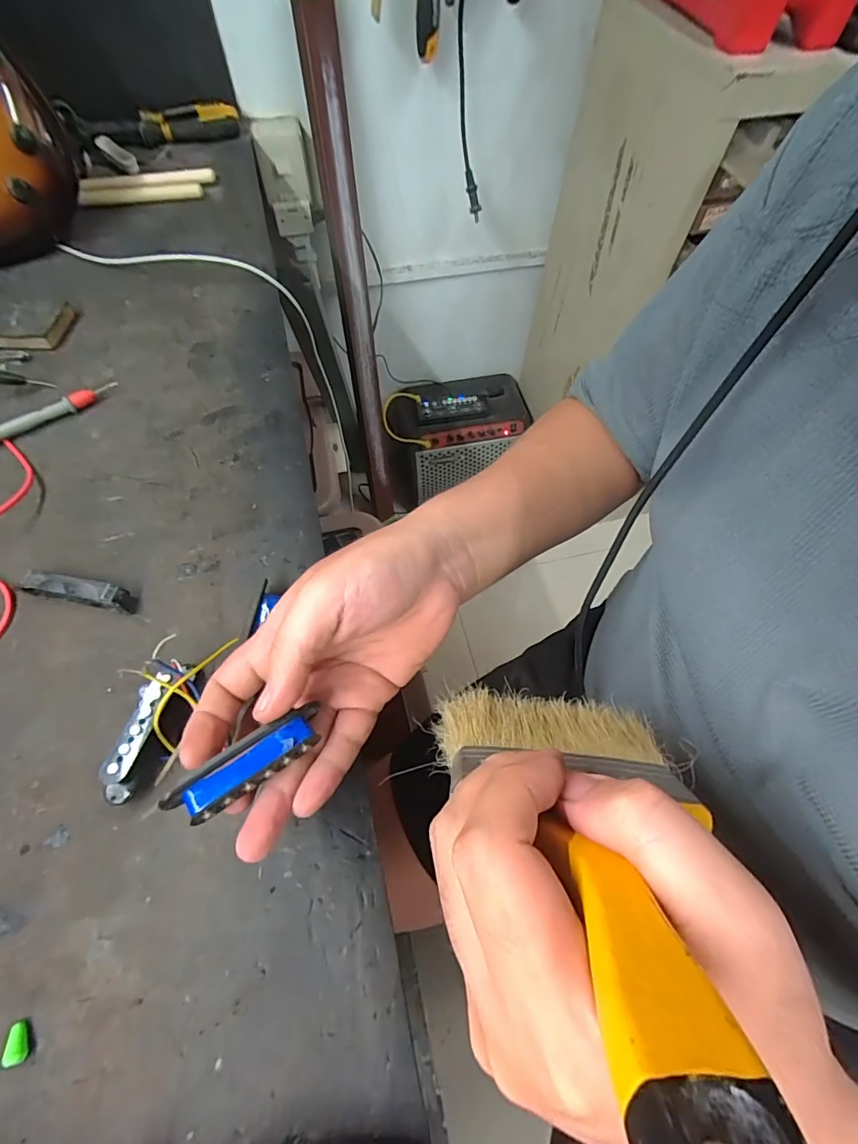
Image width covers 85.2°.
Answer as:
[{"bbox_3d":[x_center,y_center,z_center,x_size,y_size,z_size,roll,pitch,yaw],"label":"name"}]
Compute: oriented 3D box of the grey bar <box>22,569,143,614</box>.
[{"bbox_3d":[-0.233,0.012,0.312,0.069,0.021,0.017,12,62,3],"label":"grey bar"}]

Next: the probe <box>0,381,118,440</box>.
[{"bbox_3d":[-0.329,-0.122,0.382,0.144,0.014,0.011,-37,70,-20],"label":"probe"}]

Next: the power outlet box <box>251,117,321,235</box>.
[{"bbox_3d":[-0.215,-0.605,0.718,0.081,0.127,0.044,-15,62,-9],"label":"power outlet box"}]

